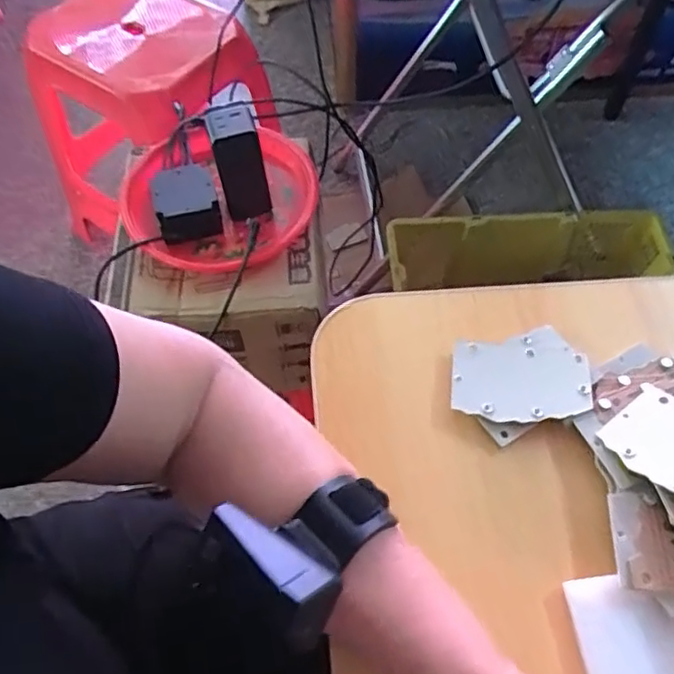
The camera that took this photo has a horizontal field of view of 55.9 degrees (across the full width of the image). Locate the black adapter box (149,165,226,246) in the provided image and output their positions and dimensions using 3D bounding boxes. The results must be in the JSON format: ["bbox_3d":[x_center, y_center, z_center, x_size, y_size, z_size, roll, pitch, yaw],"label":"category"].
[{"bbox_3d":[-0.183,-0.165,0.768,0.074,0.049,0.083,-17,60,-10],"label":"black adapter box"}]

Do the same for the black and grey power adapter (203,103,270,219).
[{"bbox_3d":[-0.115,-0.199,0.763,0.055,0.145,0.054,-12,60,-7],"label":"black and grey power adapter"}]

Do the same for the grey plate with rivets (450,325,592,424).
[{"bbox_3d":[0.115,0.024,0.402,0.086,0.008,0.063,-6,59,-3],"label":"grey plate with rivets"}]

